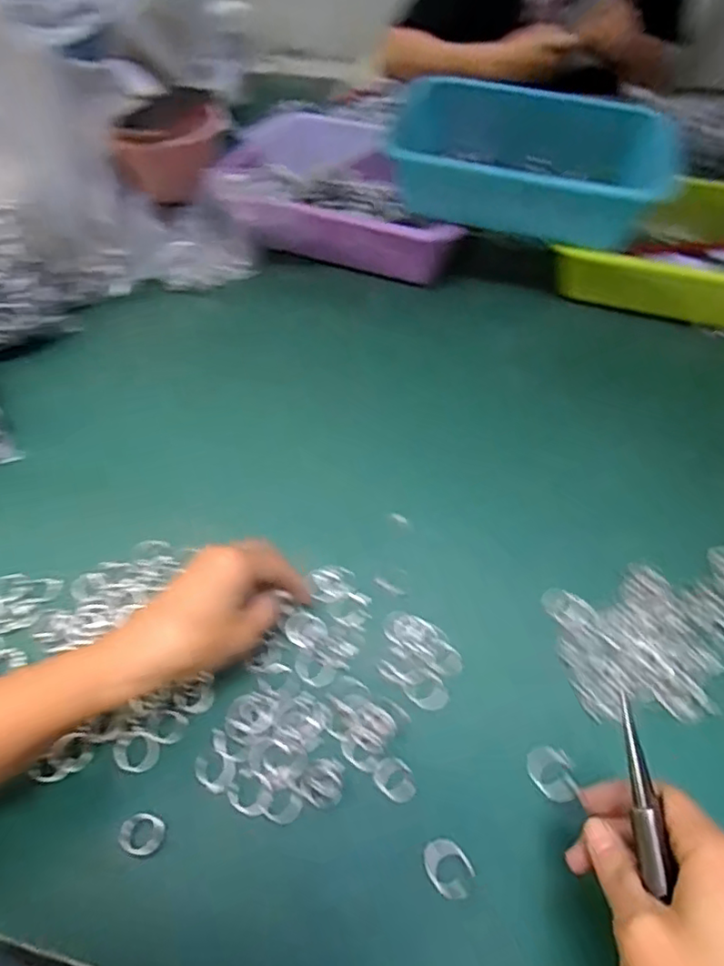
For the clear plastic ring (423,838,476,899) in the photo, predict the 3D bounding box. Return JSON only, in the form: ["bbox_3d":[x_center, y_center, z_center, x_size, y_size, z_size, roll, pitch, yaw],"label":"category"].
[{"bbox_3d":[0.046,0.206,0.313,0.022,0.004,0.029,-26,57,-18],"label":"clear plastic ring"}]

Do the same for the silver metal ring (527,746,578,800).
[{"bbox_3d":[0.111,0.170,0.343,0.025,0.005,0.029,-5,58,1],"label":"silver metal ring"}]

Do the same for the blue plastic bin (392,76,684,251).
[{"bbox_3d":[0.168,-0.324,0.600,0.270,0.089,0.194,12,54,10],"label":"blue plastic bin"}]

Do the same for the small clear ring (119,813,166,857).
[{"bbox_3d":[-0.124,0.199,0.331,0.023,0.009,0.021,-1,53,1],"label":"small clear ring"}]

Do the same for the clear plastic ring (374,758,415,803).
[{"bbox_3d":[0.020,0.174,0.343,0.025,0.004,0.020,37,62,25],"label":"clear plastic ring"}]

